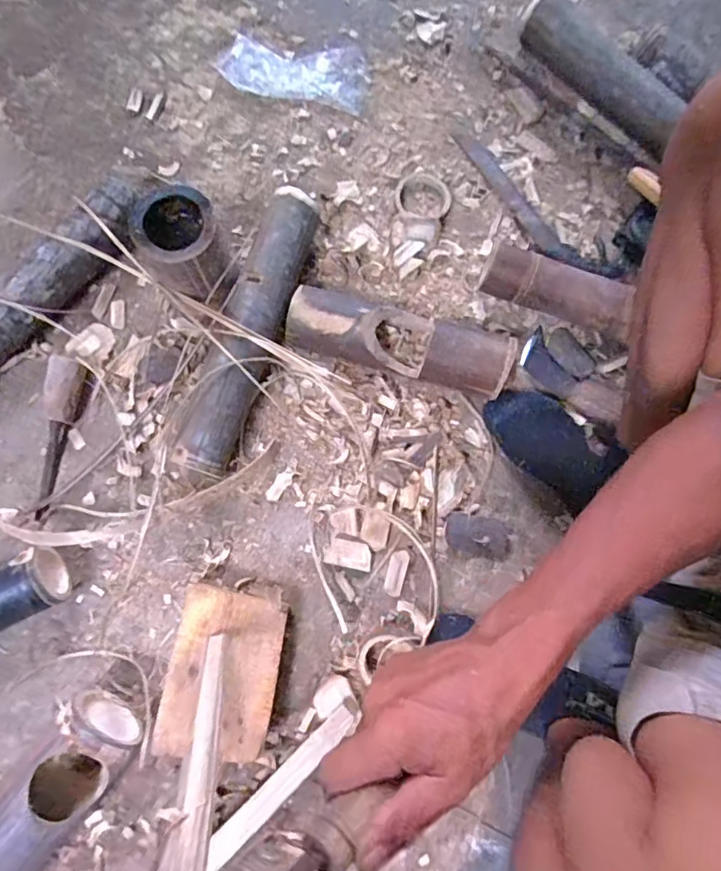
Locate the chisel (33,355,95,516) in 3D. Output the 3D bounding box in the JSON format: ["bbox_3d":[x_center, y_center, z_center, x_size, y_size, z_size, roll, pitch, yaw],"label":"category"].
[{"bbox_3d":[-0.376,0.002,0.641,0.050,0.032,0.200,13,78,2],"label":"chisel"}]

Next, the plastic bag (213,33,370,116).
[{"bbox_3d":[-0.096,-0.547,0.782,0.214,0.010,0.098,13,78,2],"label":"plastic bag"}]

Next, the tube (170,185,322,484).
[{"bbox_3d":[-0.135,-0.129,0.653,0.080,0.075,0.377,18,79,3],"label":"tube"}]

